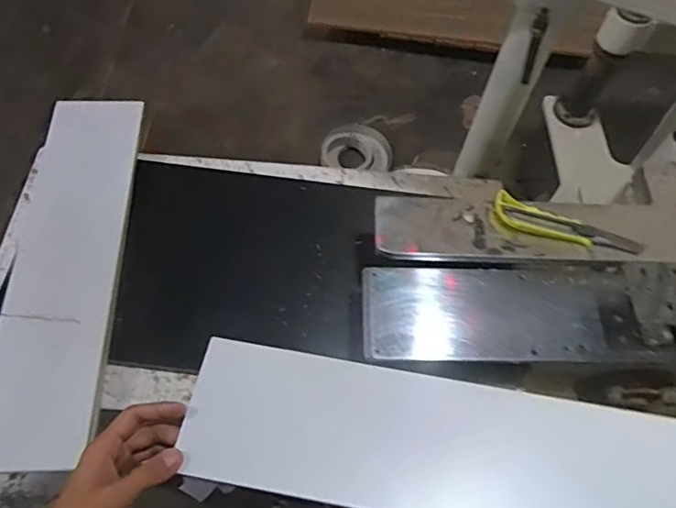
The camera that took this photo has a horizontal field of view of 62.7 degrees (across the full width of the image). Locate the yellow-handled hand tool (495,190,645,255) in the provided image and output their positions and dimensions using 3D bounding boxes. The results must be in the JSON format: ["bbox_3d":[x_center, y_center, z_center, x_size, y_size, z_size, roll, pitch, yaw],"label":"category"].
[{"bbox_3d":[0.305,-0.031,0.735,0.198,0.020,0.049,20,63,8],"label":"yellow-handled hand tool"}]

